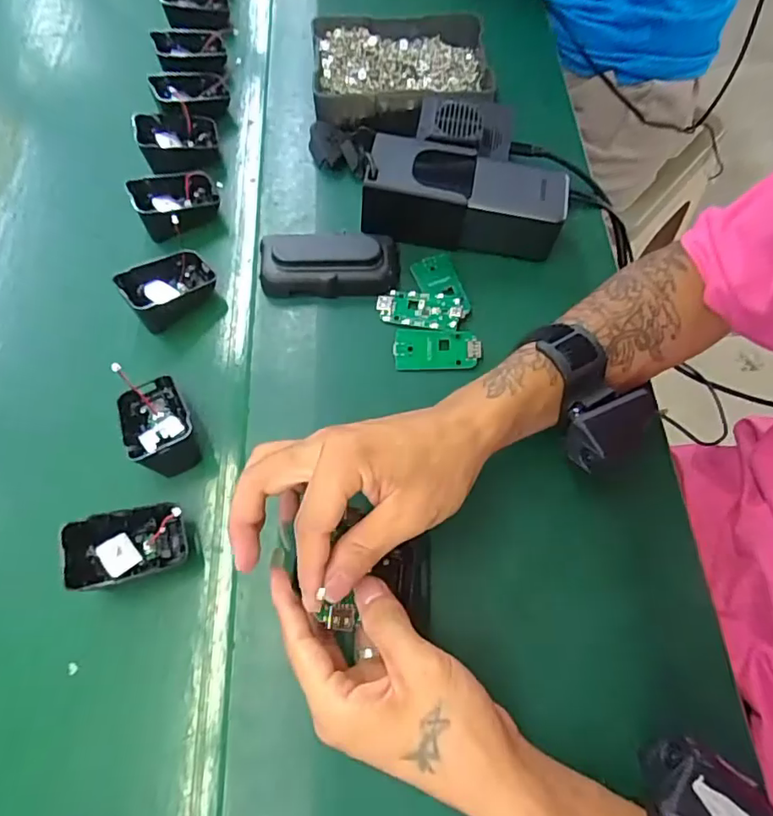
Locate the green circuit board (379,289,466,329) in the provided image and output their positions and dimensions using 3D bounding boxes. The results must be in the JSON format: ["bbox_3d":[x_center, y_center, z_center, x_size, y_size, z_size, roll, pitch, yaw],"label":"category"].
[{"bbox_3d":[0.026,-0.077,0.427,0.064,0.004,0.031,11,67,8],"label":"green circuit board"}]

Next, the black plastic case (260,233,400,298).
[{"bbox_3d":[-0.044,-0.114,0.434,0.104,0.026,0.050,-1,66,3],"label":"black plastic case"}]

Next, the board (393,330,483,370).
[{"bbox_3d":[0.038,-0.044,0.412,0.063,0.004,0.031,0,66,3],"label":"board"}]

